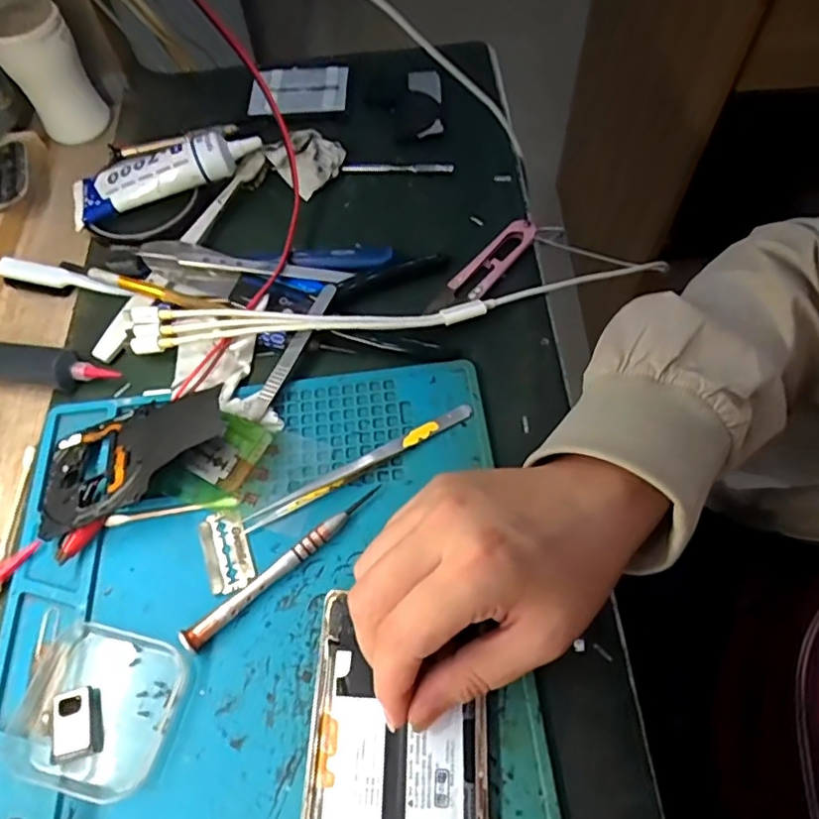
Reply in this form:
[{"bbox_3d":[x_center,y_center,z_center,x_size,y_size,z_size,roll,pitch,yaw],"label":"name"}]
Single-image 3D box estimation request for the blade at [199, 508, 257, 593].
[{"bbox_3d":[-0.093,0.071,0.299,0.022,0.004,0.042,-19,61,-7],"label":"blade"}]

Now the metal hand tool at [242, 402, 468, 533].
[{"bbox_3d":[-0.026,0.030,0.318,0.133,0.006,0.008,-27,63,-10],"label":"metal hand tool"}]

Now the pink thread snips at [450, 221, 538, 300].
[{"bbox_3d":[0.055,-0.097,0.375,0.023,0.014,0.065,39,70,22],"label":"pink thread snips"}]

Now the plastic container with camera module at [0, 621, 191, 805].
[{"bbox_3d":[-0.141,0.133,0.266,0.070,0.012,0.063,11,62,10],"label":"plastic container with camera module"}]

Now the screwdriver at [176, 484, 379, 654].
[{"bbox_3d":[-0.061,0.076,0.292,0.113,0.011,0.010,-39,65,-16],"label":"screwdriver"}]

